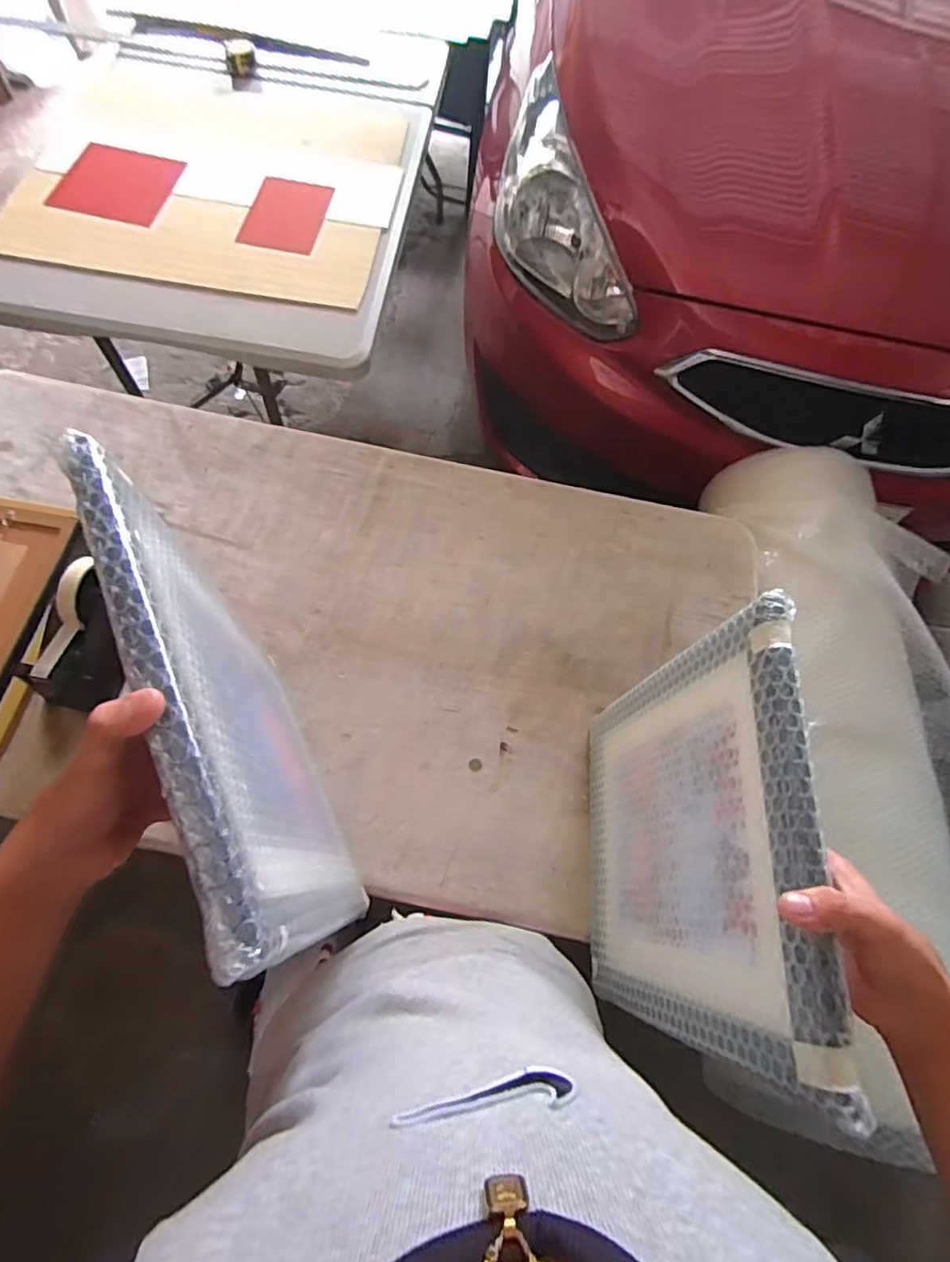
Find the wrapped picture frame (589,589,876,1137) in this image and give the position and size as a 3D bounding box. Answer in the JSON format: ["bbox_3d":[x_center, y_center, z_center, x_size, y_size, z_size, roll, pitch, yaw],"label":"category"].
[{"bbox_3d":[0.171,0.178,0.503,0.019,0.363,0.295,6,66,-7],"label":"wrapped picture frame"}]

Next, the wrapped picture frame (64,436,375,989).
[{"bbox_3d":[-0.177,0.090,0.476,0.021,0.388,0.312,-24,72,-11],"label":"wrapped picture frame"}]

